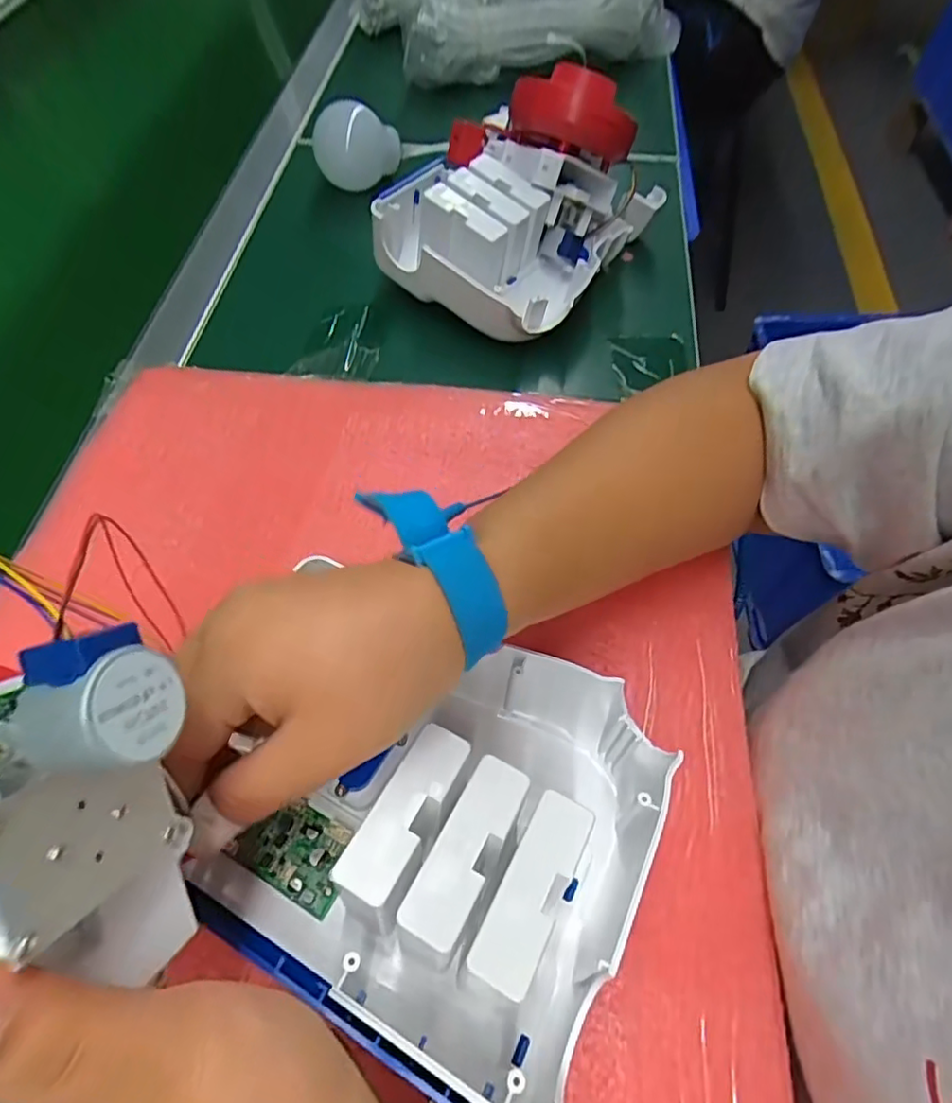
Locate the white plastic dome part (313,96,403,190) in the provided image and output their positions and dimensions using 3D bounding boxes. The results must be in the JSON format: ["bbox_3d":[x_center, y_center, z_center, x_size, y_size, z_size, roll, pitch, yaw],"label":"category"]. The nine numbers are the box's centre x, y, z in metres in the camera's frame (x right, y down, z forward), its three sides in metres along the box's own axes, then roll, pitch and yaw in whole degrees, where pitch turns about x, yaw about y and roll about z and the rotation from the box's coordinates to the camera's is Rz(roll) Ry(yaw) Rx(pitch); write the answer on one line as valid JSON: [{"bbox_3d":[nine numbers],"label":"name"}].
[{"bbox_3d":[-0.100,-0.334,0.491,0.057,0.046,0.056,20,62,13],"label":"white plastic dome part"}]

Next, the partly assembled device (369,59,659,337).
[{"bbox_3d":[0.028,-0.239,0.405,0.145,0.099,0.166,27,64,17],"label":"partly assembled device"}]

